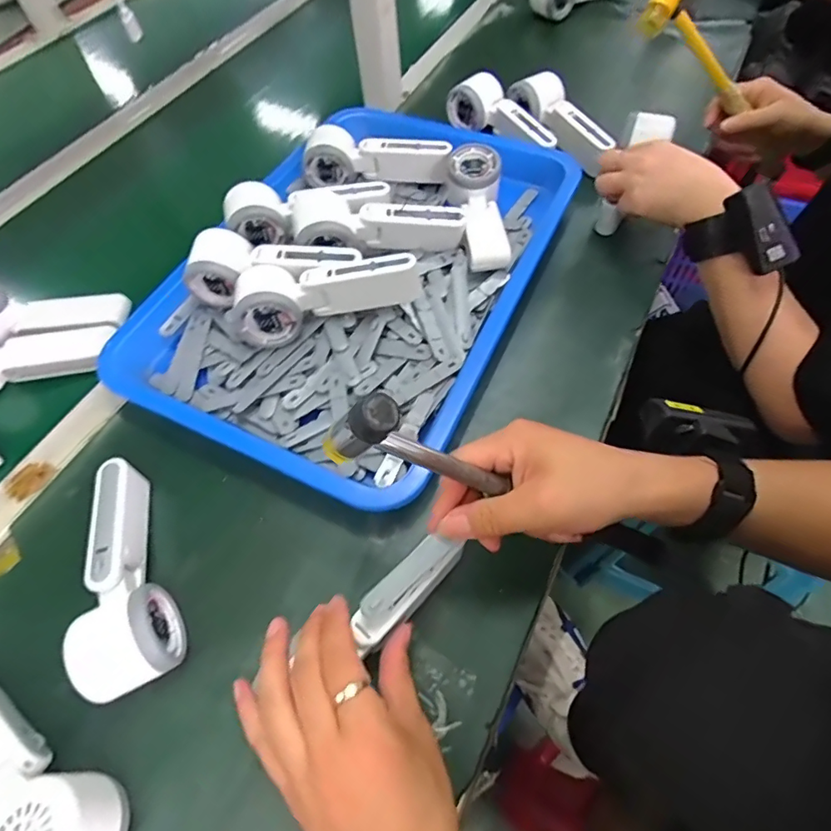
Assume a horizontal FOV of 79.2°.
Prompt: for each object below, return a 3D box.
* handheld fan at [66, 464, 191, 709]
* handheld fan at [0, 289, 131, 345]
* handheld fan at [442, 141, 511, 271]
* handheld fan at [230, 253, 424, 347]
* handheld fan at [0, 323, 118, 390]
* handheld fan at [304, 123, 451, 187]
[{"bbox_3d":[-0.215,0.113,0.359,0.056,0.053,0.165,-25,61,-11],"label":"handheld fan"},{"bbox_3d":[-0.374,-0.104,0.497,0.162,0.025,0.060,-1,58,-13],"label":"handheld fan"},{"bbox_3d":[0.063,-0.216,0.522,0.054,0.041,0.165,-5,59,1],"label":"handheld fan"},{"bbox_3d":[-0.080,-0.105,0.453,0.168,0.058,0.068,-3,59,3],"label":"handheld fan"},{"bbox_3d":[-0.379,-0.058,0.483,0.163,0.048,0.060,-11,58,-18],"label":"handheld fan"},{"bbox_3d":[-0.042,-0.290,0.566,0.163,0.043,0.052,4,59,6],"label":"handheld fan"}]

